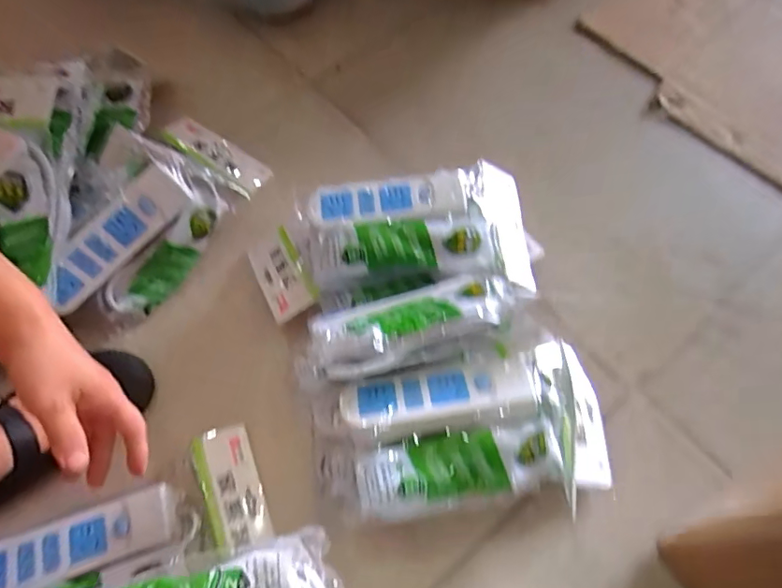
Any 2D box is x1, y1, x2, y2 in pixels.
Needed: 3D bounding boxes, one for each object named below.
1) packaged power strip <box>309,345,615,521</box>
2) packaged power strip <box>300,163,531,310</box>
[{"bbox_3d":[0.061,0.131,0.491,0.264,0.107,0.127,-9,64,-2],"label":"packaged power strip"},{"bbox_3d":[0.027,-0.073,0.568,0.238,0.059,0.144,-5,64,0],"label":"packaged power strip"}]

